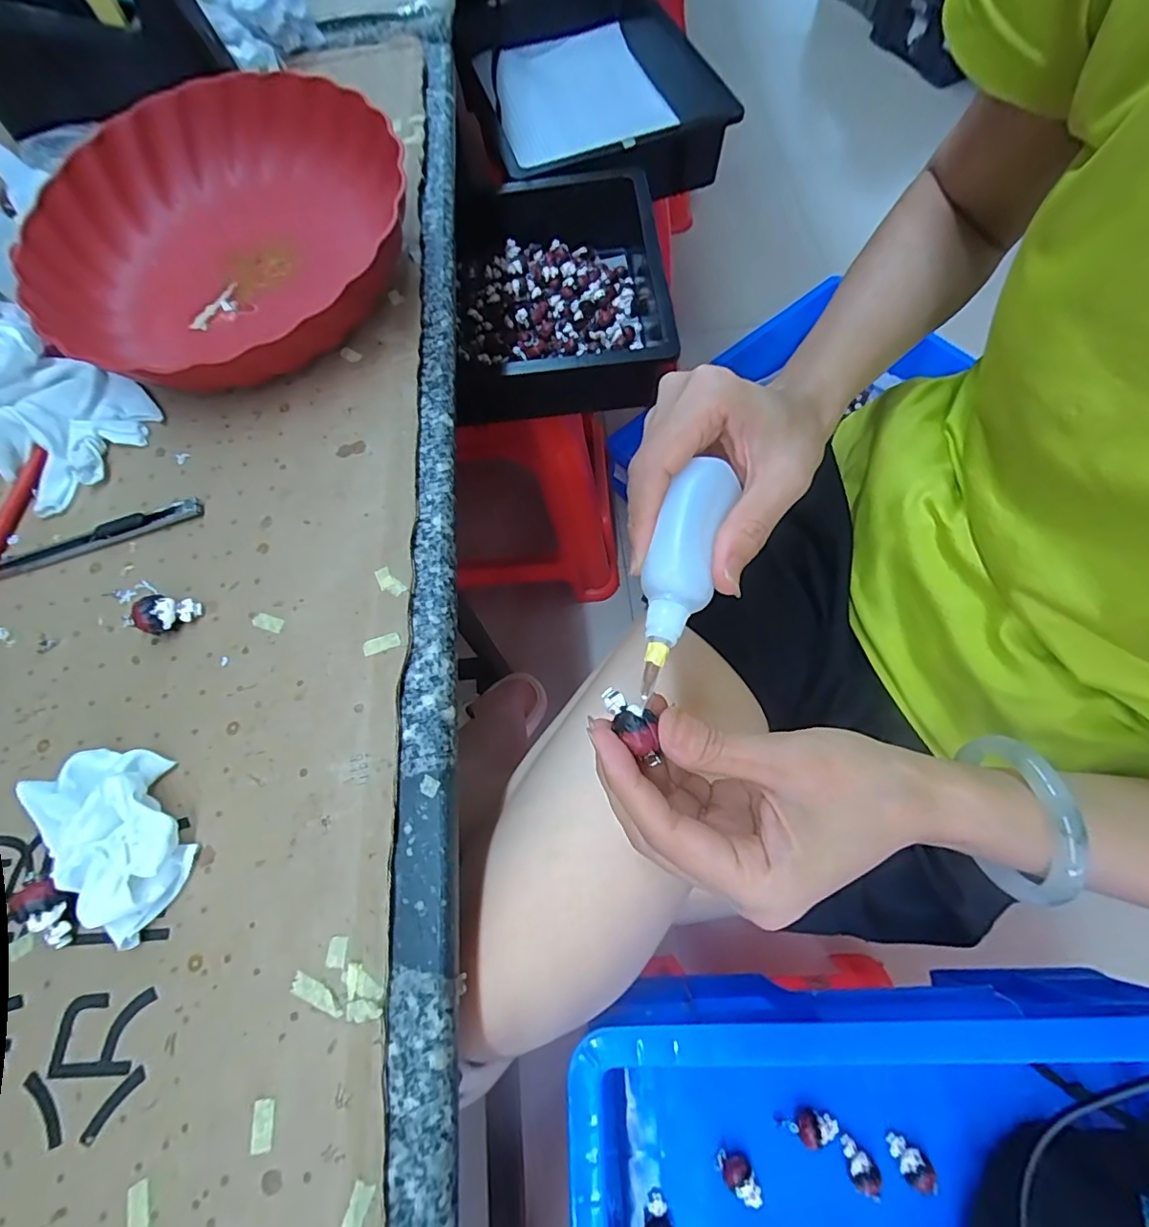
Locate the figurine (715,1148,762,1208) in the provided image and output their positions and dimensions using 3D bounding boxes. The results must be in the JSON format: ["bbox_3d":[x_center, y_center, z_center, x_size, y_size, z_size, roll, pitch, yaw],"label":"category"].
[{"bbox_3d":[0.111,0.383,0.367,0.021,0.017,0.029,-27,69,-7],"label":"figurine"}]

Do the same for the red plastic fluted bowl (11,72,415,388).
[{"bbox_3d":[-0.225,-0.241,0.351,0.230,0.060,0.228,-1,68,4],"label":"red plastic fluted bowl"}]

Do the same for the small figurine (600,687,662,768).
[{"bbox_3d":[0.024,0.043,0.211,0.014,0.011,0.033,-32,73,-9],"label":"small figurine"}]

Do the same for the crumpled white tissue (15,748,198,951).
[{"bbox_3d":[-0.204,0.096,0.242,0.050,0.021,0.085,-41,71,-12],"label":"crumpled white tissue"}]

